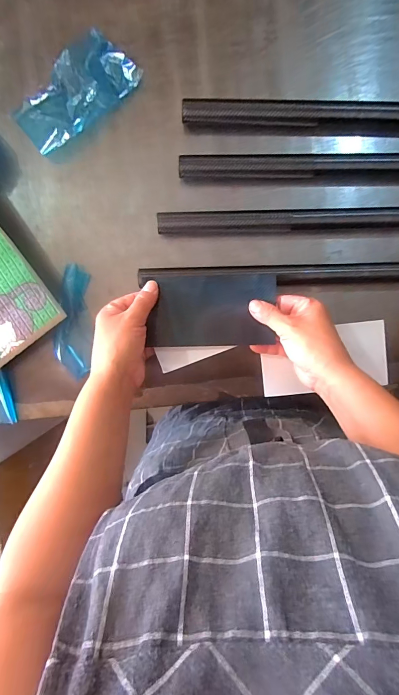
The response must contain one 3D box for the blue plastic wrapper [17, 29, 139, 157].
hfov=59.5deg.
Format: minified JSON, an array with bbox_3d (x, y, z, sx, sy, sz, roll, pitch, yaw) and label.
[{"bbox_3d":[-0.144,-0.294,0.401,0.144,0.015,0.070,-33,95,5],"label":"blue plastic wrapper"}]

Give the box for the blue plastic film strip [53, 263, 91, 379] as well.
[{"bbox_3d":[-0.155,-0.030,0.426,0.032,0.017,0.137,5,97,1],"label":"blue plastic film strip"}]

